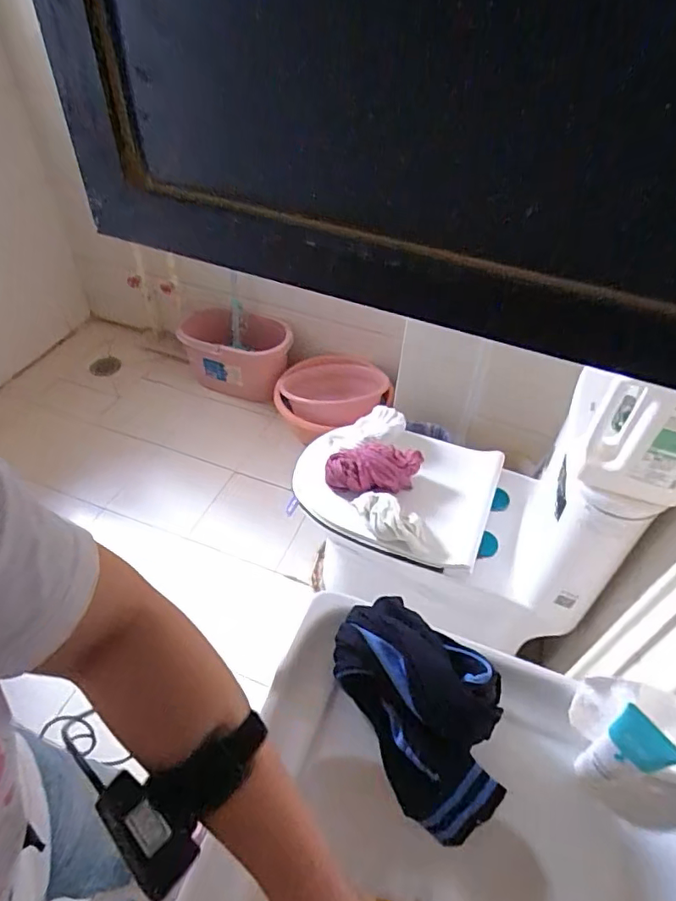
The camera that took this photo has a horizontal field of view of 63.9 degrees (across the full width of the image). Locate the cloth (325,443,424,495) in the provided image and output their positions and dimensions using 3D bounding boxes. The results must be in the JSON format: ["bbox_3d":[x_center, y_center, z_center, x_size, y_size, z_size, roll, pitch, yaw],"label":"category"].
[{"bbox_3d":[0.084,0.041,1.235,0.201,0.107,0.113,-19,51,-18],"label":"cloth"}]

